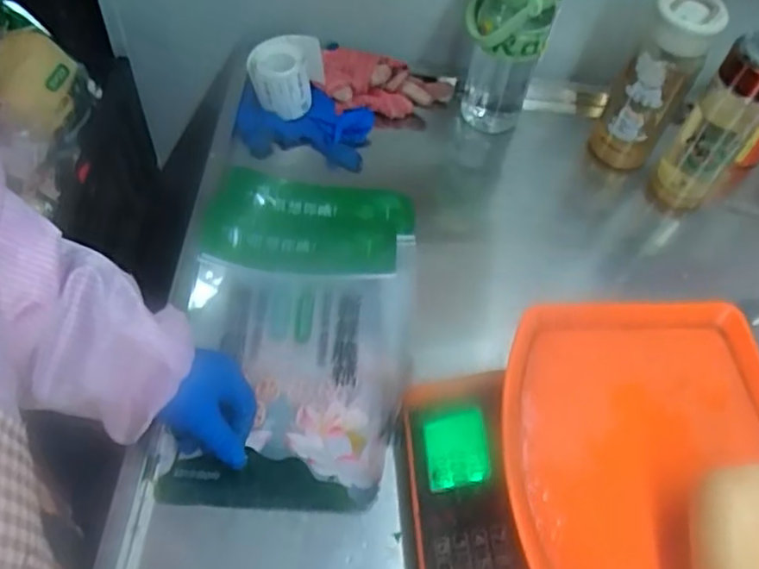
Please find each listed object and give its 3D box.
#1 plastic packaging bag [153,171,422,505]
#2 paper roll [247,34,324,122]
[{"bbox_3d":[-0.076,0.035,0.652,0.211,0.025,0.358,4,55,-3],"label":"plastic packaging bag"},{"bbox_3d":[-0.109,-0.241,0.784,0.087,0.070,0.068,-4,56,-8],"label":"paper roll"}]

